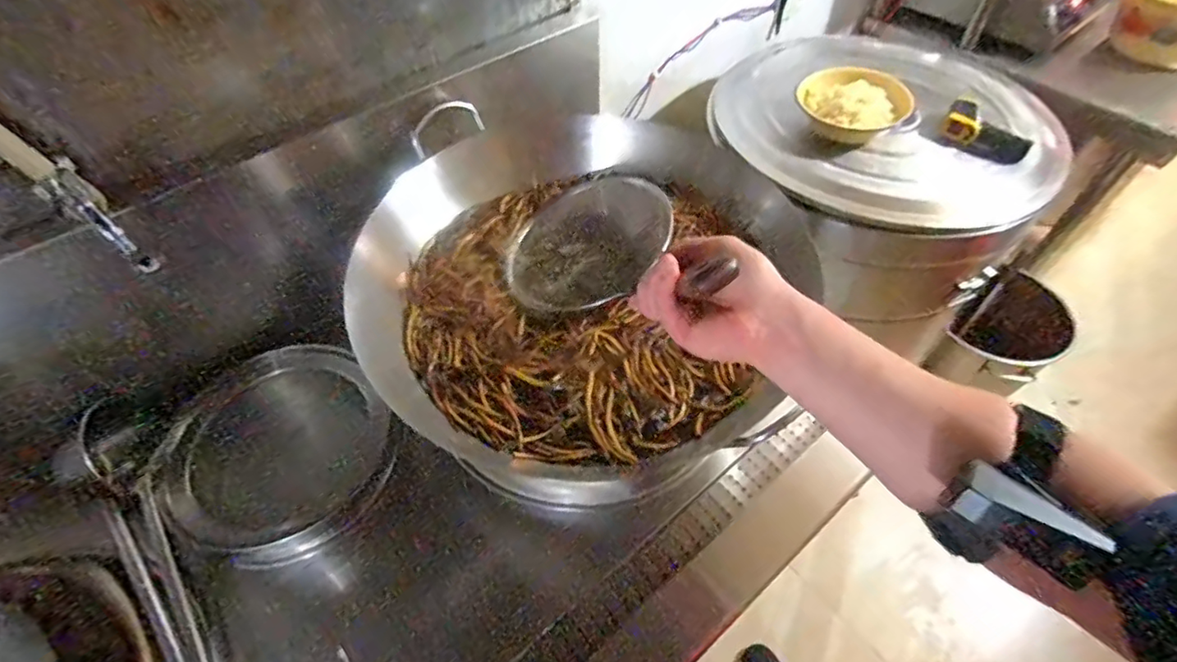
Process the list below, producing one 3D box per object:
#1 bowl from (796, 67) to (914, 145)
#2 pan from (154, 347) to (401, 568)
[{"bbox_3d":[0.452,-0.386,0.966,0.181,0.067,0.151,20,55,16],"label":"bowl"},{"bbox_3d":[-0.427,0.167,0.795,0.278,0.032,0.285,25,56,0],"label":"pan"}]

